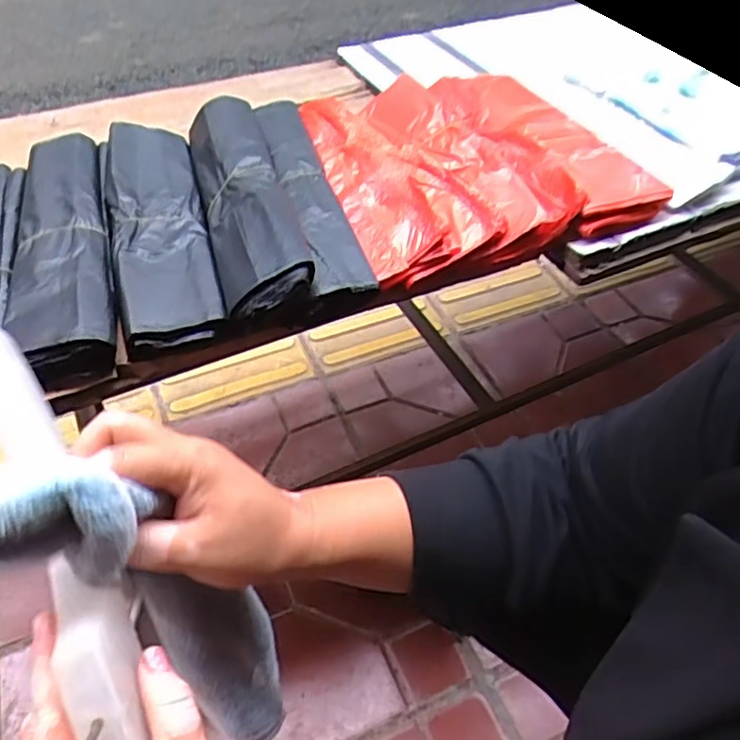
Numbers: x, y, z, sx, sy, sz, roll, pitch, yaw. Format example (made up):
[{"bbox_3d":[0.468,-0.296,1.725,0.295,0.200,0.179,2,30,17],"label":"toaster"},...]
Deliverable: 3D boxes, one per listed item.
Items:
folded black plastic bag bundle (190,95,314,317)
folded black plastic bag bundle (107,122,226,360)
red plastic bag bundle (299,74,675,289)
[{"bbox_3d":[-0.130,-0.180,0.624,0.078,0.038,0.355,-11,50,-12],"label":"folded black plastic bag bundle"},{"bbox_3d":[-0.209,-0.150,0.615,0.089,0.036,0.340,-12,50,-13],"label":"folded black plastic bag bundle"},{"bbox_3d":[0.107,-0.246,0.726,0.336,0.048,0.335,-16,51,-16],"label":"red plastic bag bundle"}]

